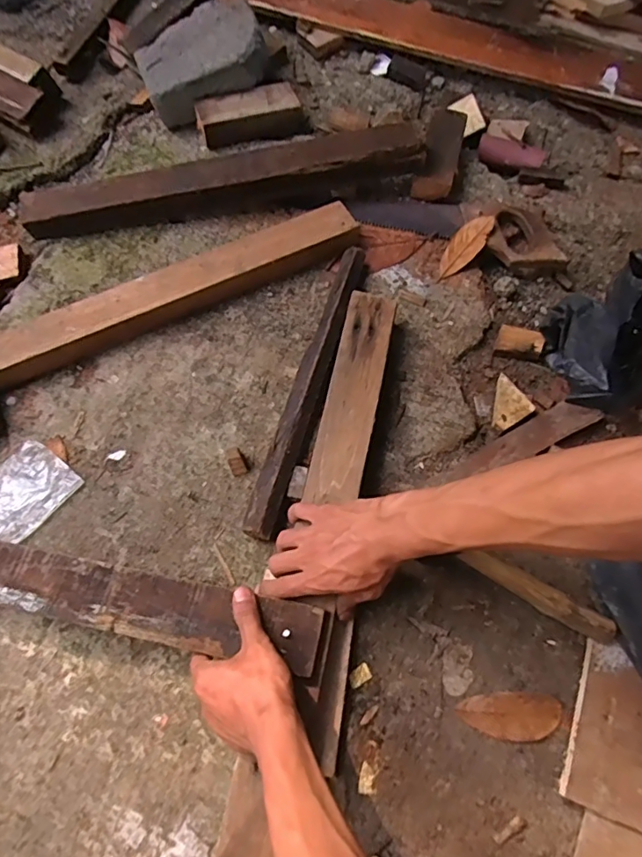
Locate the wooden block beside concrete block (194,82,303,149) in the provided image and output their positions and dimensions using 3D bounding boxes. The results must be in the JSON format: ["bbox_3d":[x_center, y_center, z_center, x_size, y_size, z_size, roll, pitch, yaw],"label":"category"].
[{"bbox_3d":[-0.111,-0.490,0.810,0.161,0.044,0.064,-19,70,-6],"label":"wooden block beside concrete block"}]

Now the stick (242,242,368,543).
[{"bbox_3d":[-0.013,-0.057,0.636,0.036,0.037,0.393,16,70,6],"label":"stick"}]

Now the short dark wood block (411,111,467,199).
[{"bbox_3d":[0.178,-0.406,0.769,0.056,0.054,0.140,15,70,6],"label":"short dark wood block"}]

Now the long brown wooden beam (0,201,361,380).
[{"bbox_3d":[-0.215,-0.171,0.678,0.565,0.042,0.072,-24,71,-8],"label":"long brown wooden beam"}]

